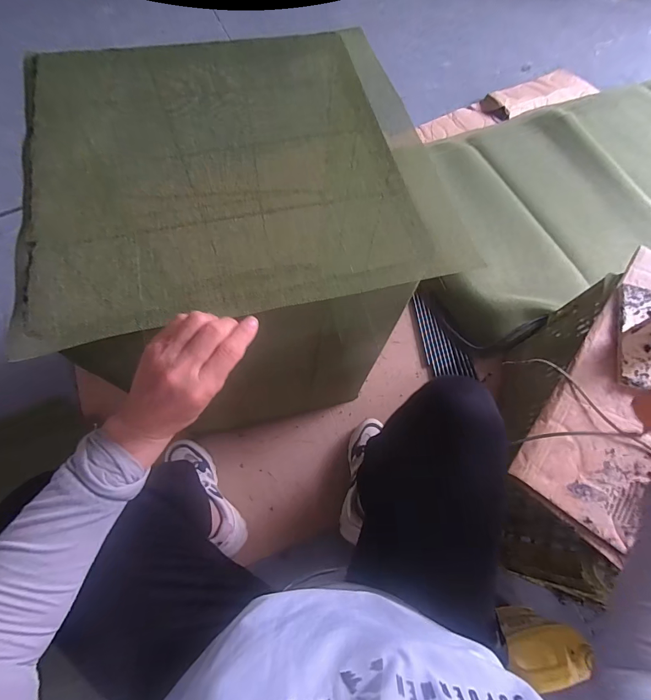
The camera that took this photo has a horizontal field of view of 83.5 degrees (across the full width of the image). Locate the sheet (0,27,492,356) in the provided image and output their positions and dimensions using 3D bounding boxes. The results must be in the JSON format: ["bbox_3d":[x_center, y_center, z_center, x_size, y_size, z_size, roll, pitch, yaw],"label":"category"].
[{"bbox_3d":[-0.102,-0.223,0.420,0.438,0.010,0.405,-13,70,-10],"label":"sheet"}]

